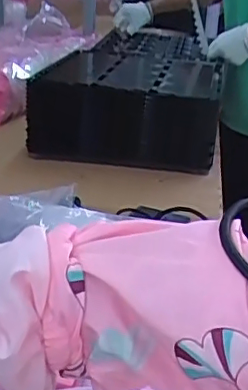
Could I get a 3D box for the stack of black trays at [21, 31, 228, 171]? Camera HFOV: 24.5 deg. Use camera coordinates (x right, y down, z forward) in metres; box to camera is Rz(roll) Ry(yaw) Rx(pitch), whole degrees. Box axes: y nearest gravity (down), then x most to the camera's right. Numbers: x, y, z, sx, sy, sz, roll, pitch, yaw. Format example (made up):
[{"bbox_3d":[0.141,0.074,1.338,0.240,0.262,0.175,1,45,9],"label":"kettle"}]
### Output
[{"bbox_3d":[0.059,-0.239,1.311,0.331,0.165,0.732,8,24,11],"label":"stack of black trays"}]

